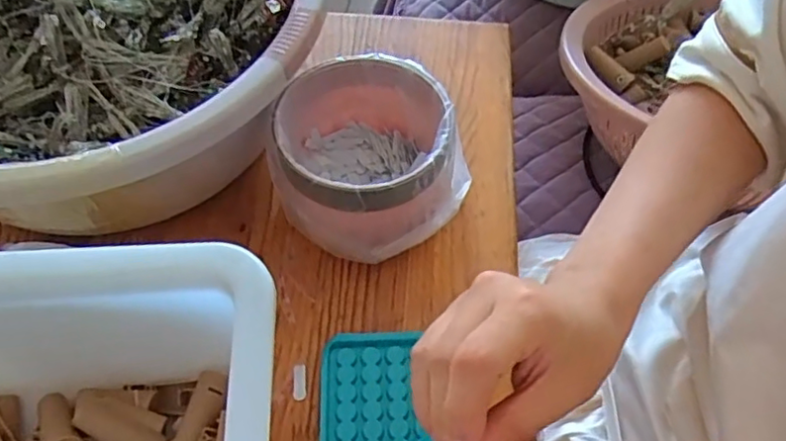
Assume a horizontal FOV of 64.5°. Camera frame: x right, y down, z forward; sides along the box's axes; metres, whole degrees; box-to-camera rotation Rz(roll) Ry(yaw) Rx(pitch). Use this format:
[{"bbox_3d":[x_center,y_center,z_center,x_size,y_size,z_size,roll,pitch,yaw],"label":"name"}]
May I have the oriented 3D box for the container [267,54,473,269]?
[{"bbox_3d":[-0.020,-0.042,0.438,0.120,0.087,0.121,1,56,-1],"label":"container"}]

